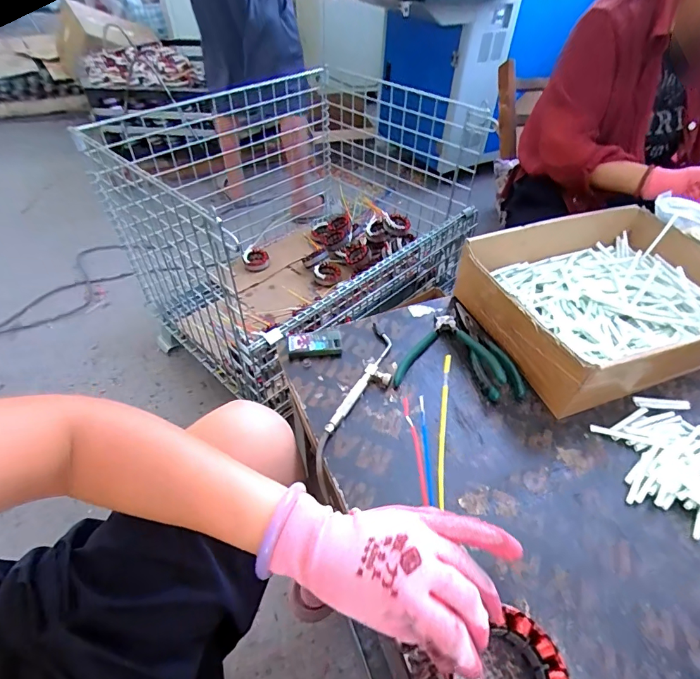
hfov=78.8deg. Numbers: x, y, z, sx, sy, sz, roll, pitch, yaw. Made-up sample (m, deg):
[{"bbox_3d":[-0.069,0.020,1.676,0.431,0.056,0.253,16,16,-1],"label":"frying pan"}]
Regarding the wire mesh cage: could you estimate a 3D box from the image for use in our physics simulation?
[{"bbox_3d":[-0.186,-0.392,1.278,0.866,0.502,0.844,-35,55,-30],"label":"wire mesh cage"}]

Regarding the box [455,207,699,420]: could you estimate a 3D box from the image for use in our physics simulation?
[{"bbox_3d":[0.336,-0.055,0.557,0.322,0.090,0.235,-15,49,-15],"label":"box"}]

